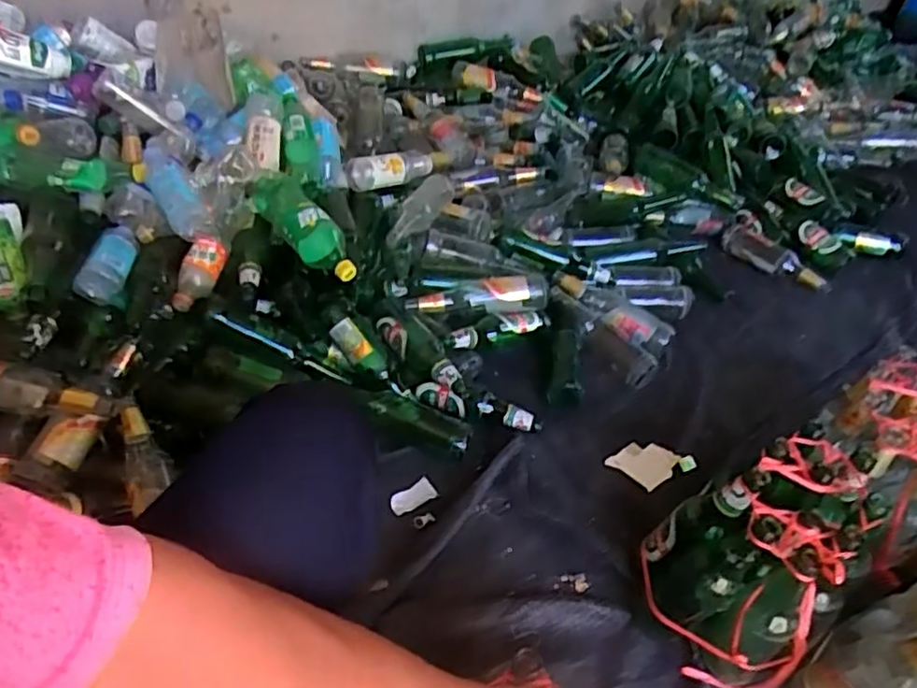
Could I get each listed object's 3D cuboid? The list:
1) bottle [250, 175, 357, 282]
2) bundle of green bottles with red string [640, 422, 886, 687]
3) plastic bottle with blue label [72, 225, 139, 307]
[{"bbox_3d":[-0.255,-0.197,1.125,0.081,0.079,0.260,-27,51,-30],"label":"bottle"},{"bbox_3d":[0.383,0.264,0.837,0.257,0.245,0.211,-23,50,-27],"label":"bundle of green bottles with red string"},{"bbox_3d":[-0.532,-0.131,1.023,0.065,0.062,0.156,0,43,-5],"label":"plastic bottle with blue label"}]

